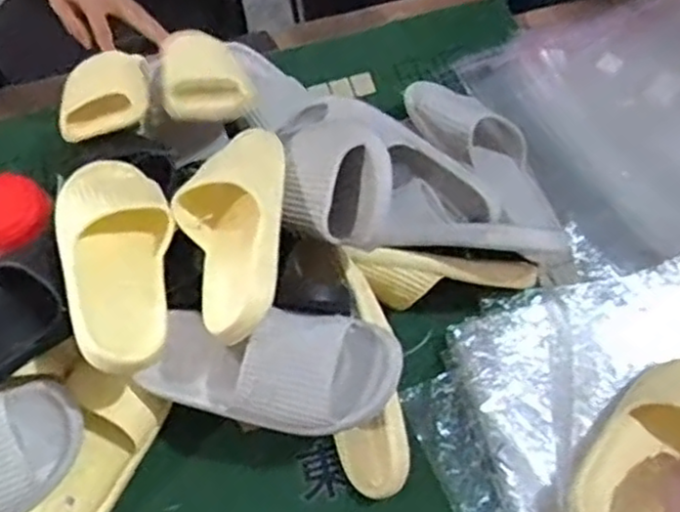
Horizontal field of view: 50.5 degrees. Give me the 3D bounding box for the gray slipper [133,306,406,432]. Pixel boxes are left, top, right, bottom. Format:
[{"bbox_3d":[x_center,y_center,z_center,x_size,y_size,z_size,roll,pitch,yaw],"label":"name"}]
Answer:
[{"bbox_3d":[-0.078,0.103,0.683,0.253,0.080,0.100,-1,58,16],"label":"gray slipper"}]

